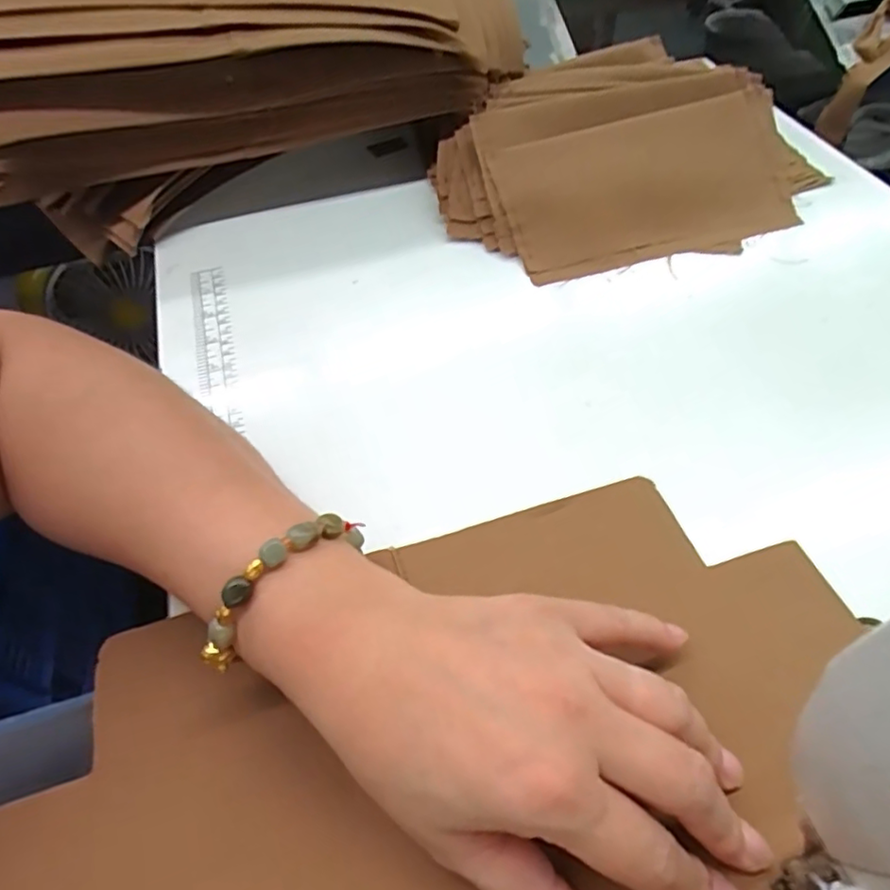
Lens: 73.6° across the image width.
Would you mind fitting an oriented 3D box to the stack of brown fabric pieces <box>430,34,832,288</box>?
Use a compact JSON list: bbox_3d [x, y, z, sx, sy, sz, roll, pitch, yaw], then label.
[{"bbox_3d":[0.130,-0.211,0.437,0.266,0.031,0.172,-15,79,-5],"label":"stack of brown fabric pieces"}]

